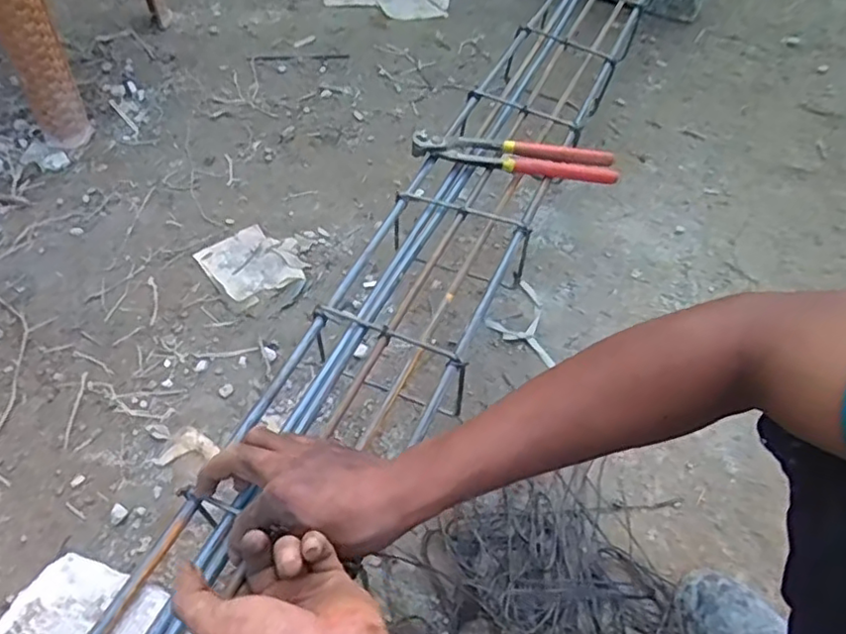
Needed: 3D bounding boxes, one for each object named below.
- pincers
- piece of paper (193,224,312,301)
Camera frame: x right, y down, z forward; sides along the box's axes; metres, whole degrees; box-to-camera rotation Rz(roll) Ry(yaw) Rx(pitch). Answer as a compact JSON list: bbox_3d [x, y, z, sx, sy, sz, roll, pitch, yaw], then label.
[{"bbox_3d":[0.097,-0.174,0.699,0.219,0.028,0.038,8,51,2],"label":"pincers"},{"bbox_3d":[-0.233,-0.076,0.896,0.123,0.010,0.127,-28,58,-24],"label":"piece of paper"}]

